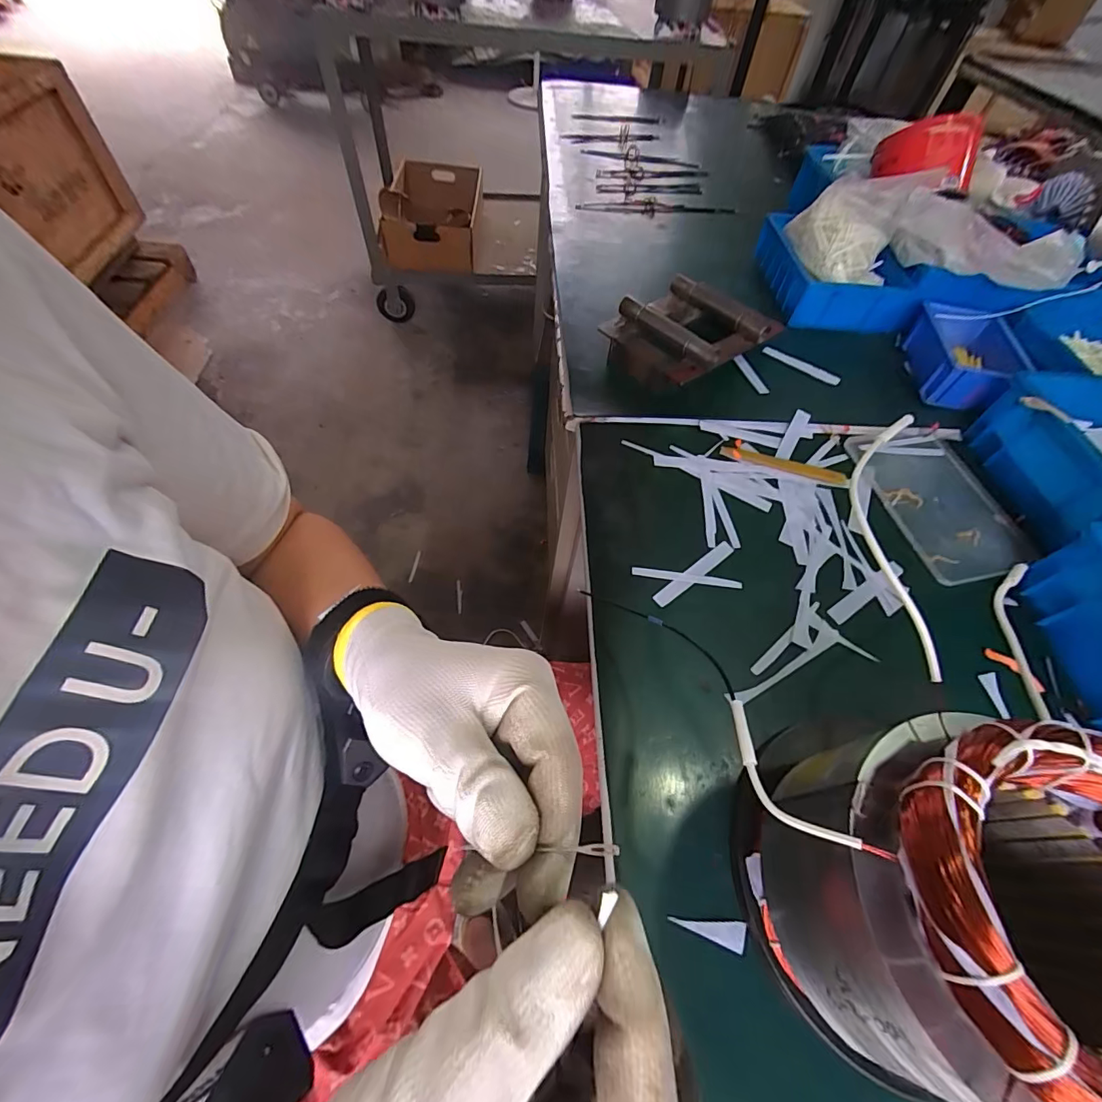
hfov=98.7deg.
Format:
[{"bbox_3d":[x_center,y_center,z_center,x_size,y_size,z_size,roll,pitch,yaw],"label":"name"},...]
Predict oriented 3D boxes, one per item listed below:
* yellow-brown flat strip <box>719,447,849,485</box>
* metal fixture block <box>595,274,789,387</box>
[{"bbox_3d":[0.245,-0.091,0.498,0.132,0.004,0.016,14,59,5],"label":"yellow-brown flat strip"},{"bbox_3d":[0.166,-0.264,0.570,0.193,0.053,0.141,-29,64,-19],"label":"metal fixture block"}]

